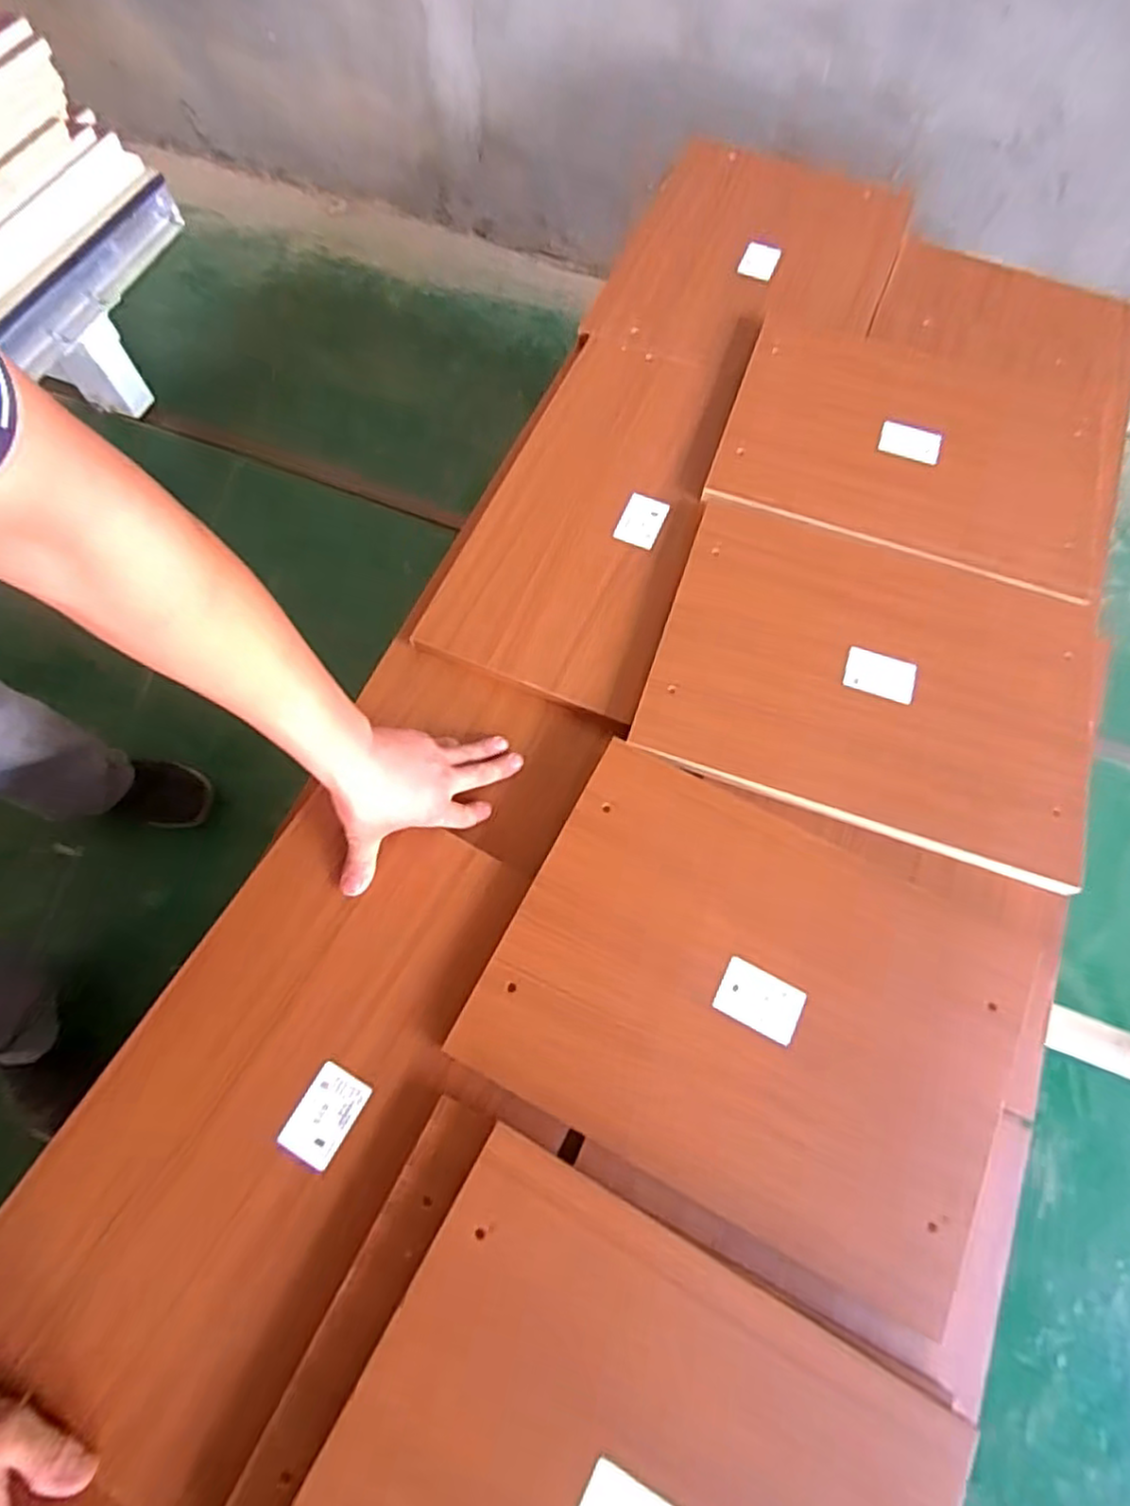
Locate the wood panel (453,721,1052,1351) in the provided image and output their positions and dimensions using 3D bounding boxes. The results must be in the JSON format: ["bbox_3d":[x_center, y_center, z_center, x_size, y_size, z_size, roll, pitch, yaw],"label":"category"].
[{"bbox_3d":[0.144,0.185,0.522,0.374,0.015,0.281,27,73,9],"label":"wood panel"}]

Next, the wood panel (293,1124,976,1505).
[{"bbox_3d":[0.039,0.454,0.408,0.350,0.023,0.286,29,68,7],"label":"wood panel"}]

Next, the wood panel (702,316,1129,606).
[{"bbox_3d":[0.381,-0.329,0.743,0.399,0.012,0.296,17,71,6],"label":"wood panel"}]

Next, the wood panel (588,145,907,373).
[{"bbox_3d":[0.241,-0.625,0.871,0.315,0.028,0.430,22,72,8],"label":"wood panel"}]

